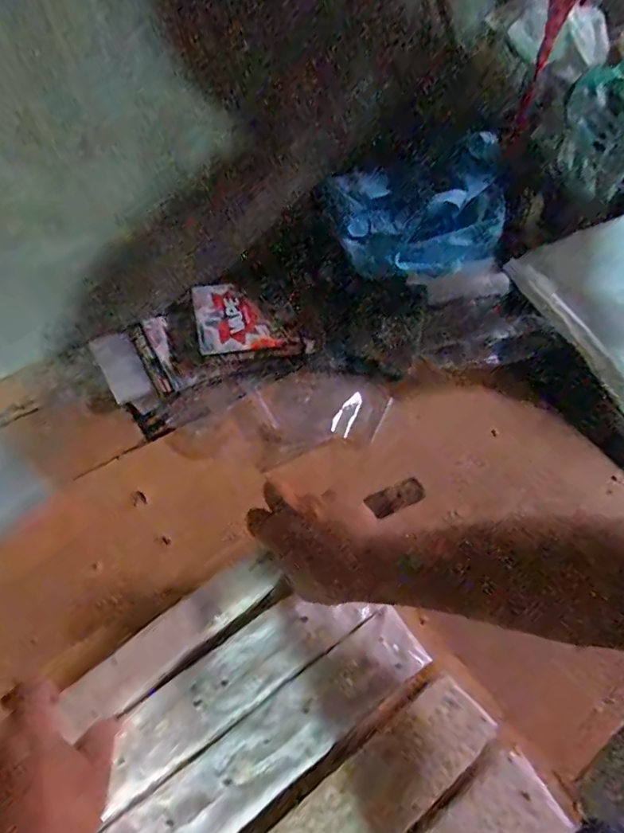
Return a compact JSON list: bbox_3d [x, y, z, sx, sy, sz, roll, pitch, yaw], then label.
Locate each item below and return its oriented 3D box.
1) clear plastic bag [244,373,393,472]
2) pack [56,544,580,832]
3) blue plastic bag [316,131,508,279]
[{"bbox_3d":[0.009,-0.013,0.678,0.173,0.016,0.115,-13,61,-11],"label":"clear plastic bag"},{"bbox_3d":[-0.026,0.288,0.421,0.335,0.027,0.315,-31,66,-20],"label":"pack"},{"bbox_3d":[0.138,-0.264,0.692,0.230,0.113,0.127,-5,60,-6],"label":"blue plastic bag"}]

